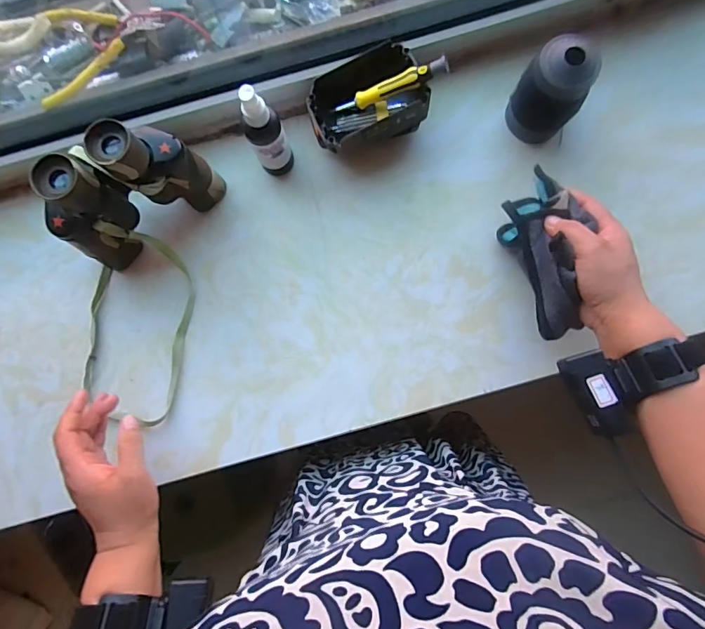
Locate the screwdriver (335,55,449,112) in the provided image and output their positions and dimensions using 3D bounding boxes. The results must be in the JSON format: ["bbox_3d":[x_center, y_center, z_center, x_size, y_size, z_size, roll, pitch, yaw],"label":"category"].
[{"bbox_3d":[0.037,-0.232,0.450,0.122,0.013,0.015,-9,81,28],"label":"screwdriver"}]

